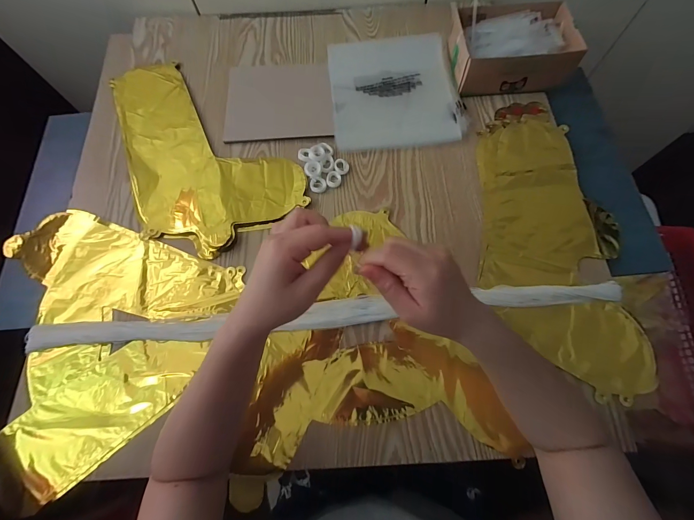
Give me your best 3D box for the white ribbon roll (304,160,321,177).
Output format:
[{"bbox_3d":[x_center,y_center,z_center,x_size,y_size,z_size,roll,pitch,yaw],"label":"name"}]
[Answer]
[{"bbox_3d":[-0.053,-0.142,0.499,0.026,0.006,0.026,-1,71,2],"label":"white ribbon roll"}]

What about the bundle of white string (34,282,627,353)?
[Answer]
[{"bbox_3d":[-0.029,0.073,0.426,0.772,0.015,0.033,-5,71,1],"label":"bundle of white string"}]

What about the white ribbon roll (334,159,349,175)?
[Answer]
[{"bbox_3d":[-0.008,-0.147,0.508,0.022,0.007,0.026,-25,72,-6],"label":"white ribbon roll"}]

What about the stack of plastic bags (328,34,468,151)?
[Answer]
[{"bbox_3d":[0.080,-0.293,0.550,0.209,0.022,0.215,-5,71,1],"label":"stack of plastic bags"}]

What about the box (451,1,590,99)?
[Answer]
[{"bbox_3d":[0.271,-0.354,0.535,0.195,0.061,0.138,-3,71,1],"label":"box"}]

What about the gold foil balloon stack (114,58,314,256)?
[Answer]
[{"bbox_3d":[-0.250,-0.194,0.529,0.236,0.011,0.394,-29,72,-8],"label":"gold foil balloon stack"}]

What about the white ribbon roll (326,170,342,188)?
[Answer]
[{"bbox_3d":[-0.020,-0.127,0.500,0.022,0.005,0.026,7,71,5],"label":"white ribbon roll"}]

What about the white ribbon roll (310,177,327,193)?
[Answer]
[{"bbox_3d":[-0.044,-0.116,0.498,0.025,0.006,0.024,-1,71,2],"label":"white ribbon roll"}]

